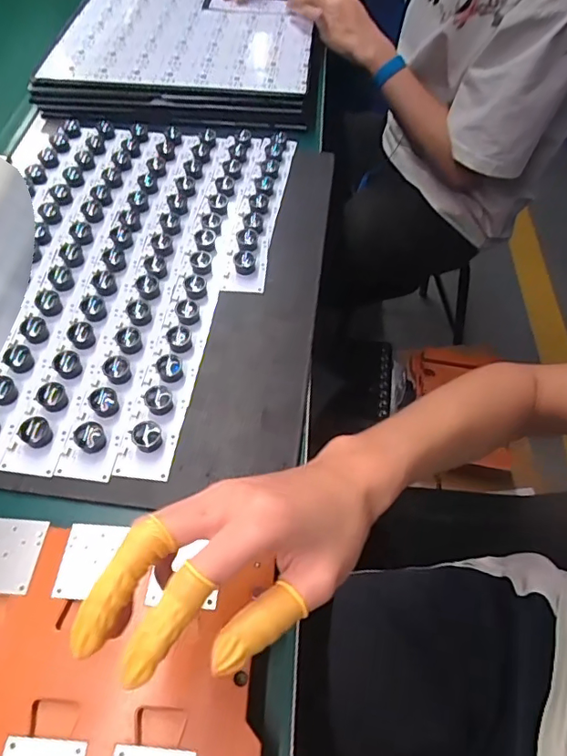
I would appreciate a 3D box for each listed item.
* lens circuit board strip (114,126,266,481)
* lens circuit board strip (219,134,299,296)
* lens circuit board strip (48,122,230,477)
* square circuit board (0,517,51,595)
[{"bbox_3d":[-0.082,-0.122,0.528,0.053,0.018,0.477,7,56,3],"label":"lens circuit board strip"},{"bbox_3d":[-0.026,-0.200,0.588,0.046,0.023,0.263,8,56,3],"label":"lens circuit board strip"},{"bbox_3d":[-0.126,-0.117,0.523,0.052,0.017,0.464,7,56,2],"label":"lens circuit board strip"},{"bbox_3d":[-0.183,0.116,0.337,0.044,0.004,0.046,5,56,1],"label":"square circuit board"}]

